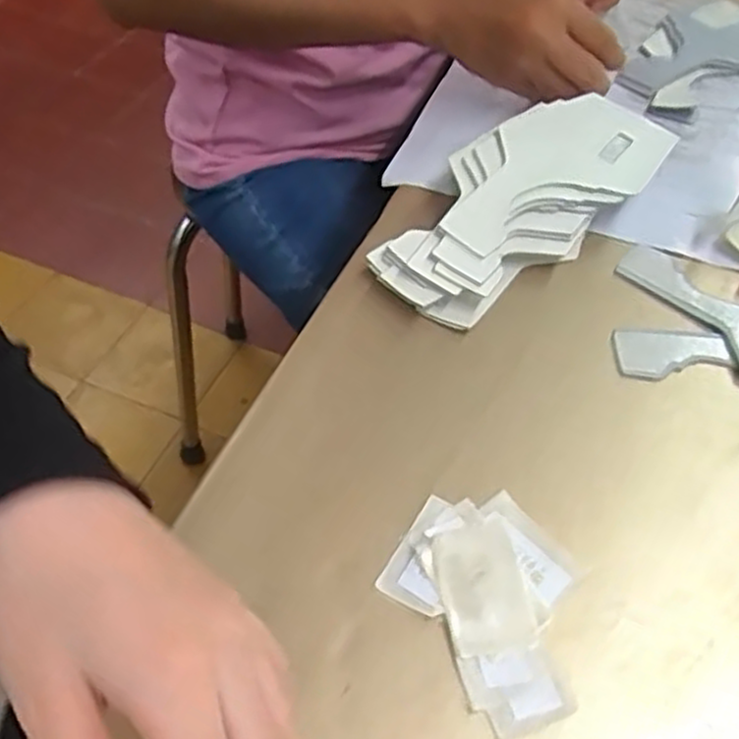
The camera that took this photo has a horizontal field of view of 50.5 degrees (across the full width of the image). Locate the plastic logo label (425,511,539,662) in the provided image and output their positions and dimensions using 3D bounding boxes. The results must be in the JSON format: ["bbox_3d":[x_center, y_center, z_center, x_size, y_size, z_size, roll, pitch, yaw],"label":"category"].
[{"bbox_3d":[0.047,0.093,0.336,0.036,0.007,0.056,-9,50,-13],"label":"plastic logo label"}]

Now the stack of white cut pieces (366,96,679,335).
[{"bbox_3d":[0.096,-0.106,0.488,0.099,0.040,0.213,37,56,25],"label":"stack of white cut pieces"}]

